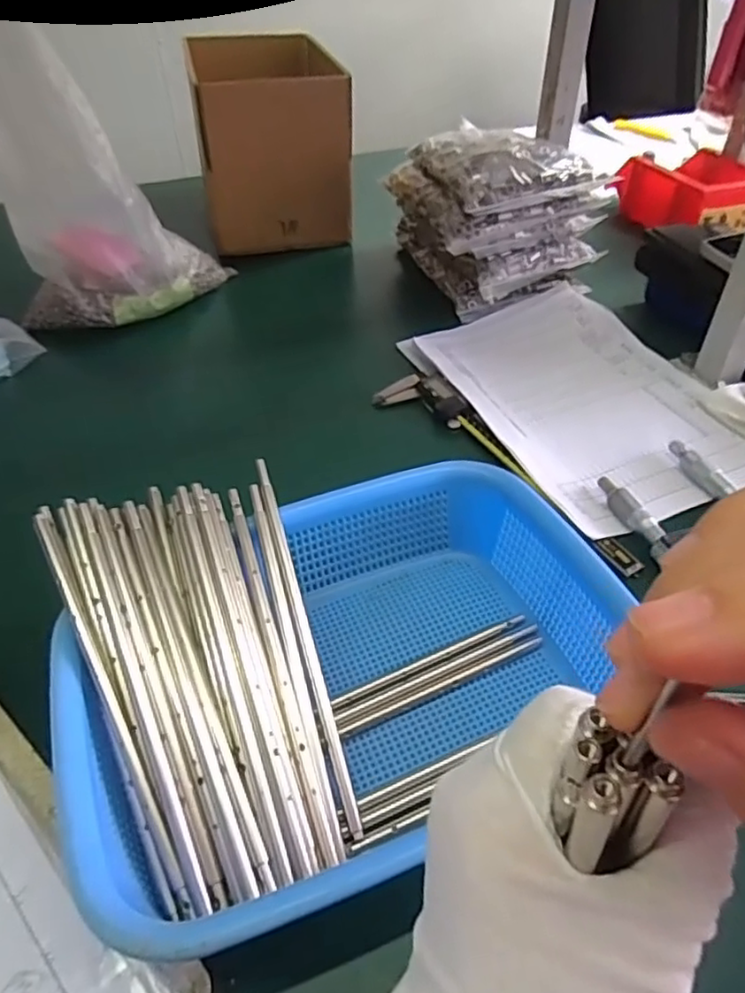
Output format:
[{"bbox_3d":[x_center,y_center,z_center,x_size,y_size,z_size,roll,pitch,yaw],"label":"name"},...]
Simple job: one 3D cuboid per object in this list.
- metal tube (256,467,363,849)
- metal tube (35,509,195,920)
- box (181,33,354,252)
[{"bbox_3d":[-0.038,0.074,0.363,0.007,0.004,0.215,-14,65,-11],"label":"metal tube"},{"bbox_3d":[-0.132,0.097,0.322,0.007,0.006,0.214,-23,70,-19],"label":"metal tube"},{"bbox_3d":[-0.133,-0.465,0.847,0.175,0.183,0.237,-10,46,-7],"label":"box"}]

